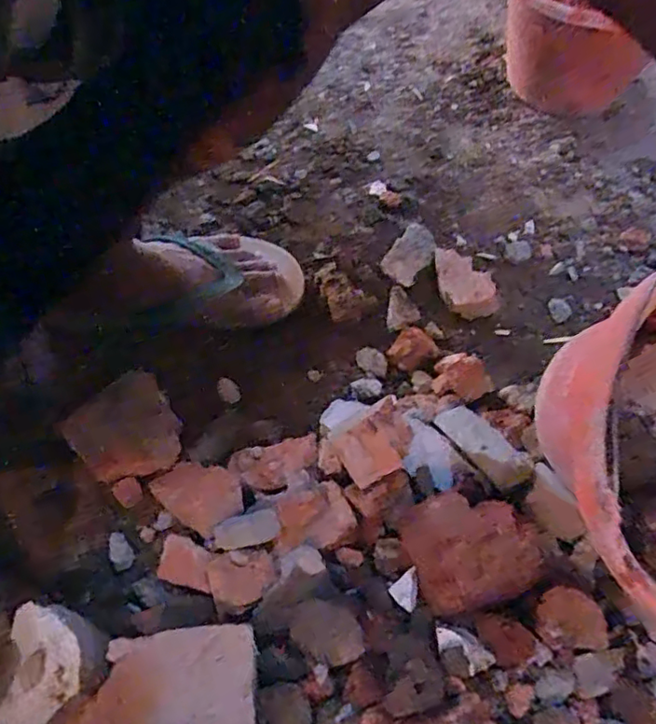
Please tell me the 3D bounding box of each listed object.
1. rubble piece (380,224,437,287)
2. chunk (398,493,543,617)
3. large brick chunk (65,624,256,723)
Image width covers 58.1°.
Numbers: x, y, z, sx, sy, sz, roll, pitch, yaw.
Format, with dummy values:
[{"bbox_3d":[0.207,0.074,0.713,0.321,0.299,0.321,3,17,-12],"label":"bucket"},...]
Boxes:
[{"bbox_3d":[0.095,-0.123,0.674,0.046,0.010,0.074,33,77,20],"label":"rubble piece"},{"bbox_3d":[0.111,0.141,0.448,0.097,0.056,0.077,-12,62,-10],"label":"chunk"},{"bbox_3d":[-0.103,0.223,0.377,0.113,0.039,0.091,-6,31,-5],"label":"large brick chunk"}]

